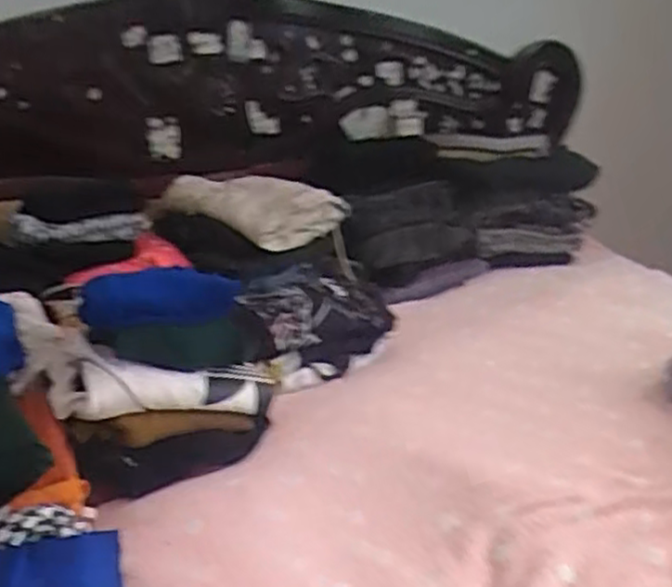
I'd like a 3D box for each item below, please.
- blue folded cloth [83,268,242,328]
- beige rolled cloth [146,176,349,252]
[{"bbox_3d":[-0.249,0.008,0.986,0.229,0.062,0.092,-1,22,2],"label":"blue folded cloth"},{"bbox_3d":[-0.174,-0.182,1.452,0.237,0.087,0.365,-19,27,-37],"label":"beige rolled cloth"}]

